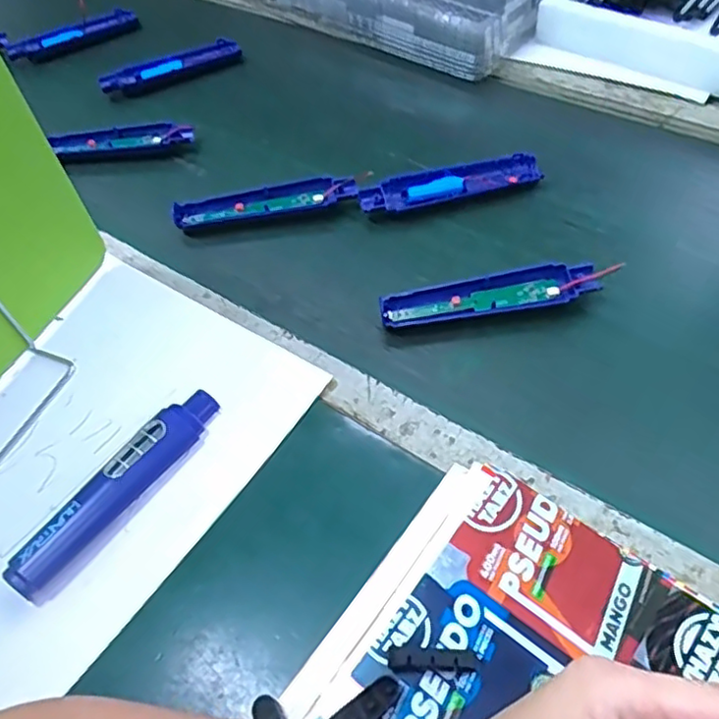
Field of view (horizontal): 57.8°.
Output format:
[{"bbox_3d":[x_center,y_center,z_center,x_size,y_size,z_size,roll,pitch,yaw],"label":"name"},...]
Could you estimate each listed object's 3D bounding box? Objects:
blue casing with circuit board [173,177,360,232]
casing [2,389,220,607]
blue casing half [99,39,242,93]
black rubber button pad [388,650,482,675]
[{"bbox_3d":[-0.089,-0.148,0.626,0.171,0.028,0.037,-11,50,-3],"label":"blue casing with circuit board"},{"bbox_3d":[-0.166,0.087,0.452,0.038,0.026,0.171,28,59,26],"label":"casing"},{"bbox_3d":[-0.234,-0.363,0.807,0.171,0.029,0.035,-22,59,-10],"label":"blue casing half"},{"bbox_3d":[0.041,0.167,0.358,0.049,0.013,0.010,-1,51,5],"label":"black rubber button pad"}]

